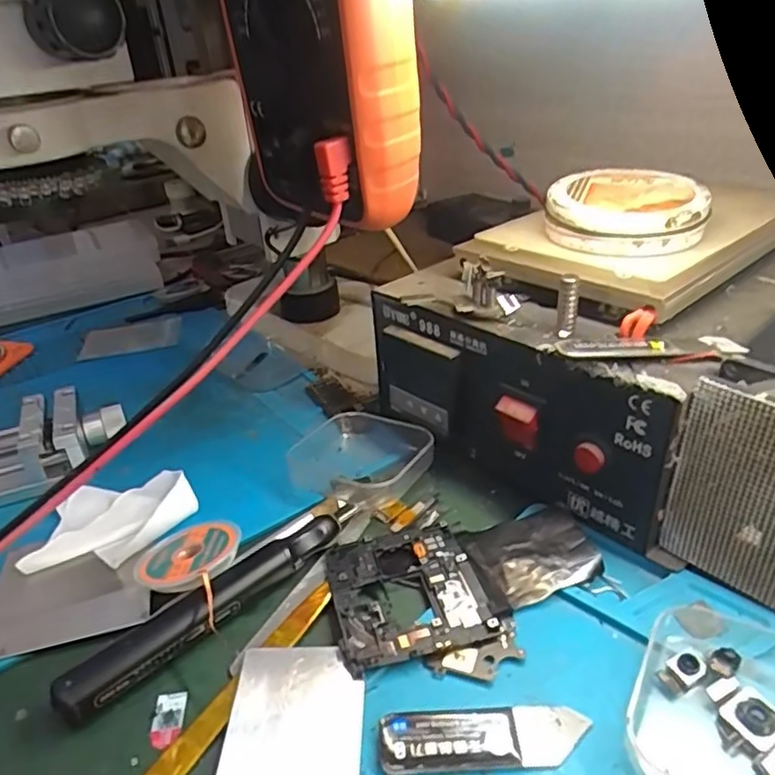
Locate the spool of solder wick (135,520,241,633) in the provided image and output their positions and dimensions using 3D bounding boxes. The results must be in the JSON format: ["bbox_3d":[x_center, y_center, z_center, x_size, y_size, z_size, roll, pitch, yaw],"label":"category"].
[{"bbox_3d":[-0.082,0.076,0.273,0.051,0.014,0.042,-1,26,33],"label":"spool of solder wick"}]

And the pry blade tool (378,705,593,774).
[{"bbox_3d":[0.031,0.113,0.204,0.066,0.006,0.020,-6,31,1],"label":"pry blade tool"}]

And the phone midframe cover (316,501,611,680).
[{"bbox_3d":[0.031,0.076,0.262,0.110,0.005,0.065,-13,32,-10],"label":"phone midframe cover"}]

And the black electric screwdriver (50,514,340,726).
[{"bbox_3d":[-0.069,0.086,0.253,0.123,0.016,0.016,-30,39,-34],"label":"black electric screwdriver"}]

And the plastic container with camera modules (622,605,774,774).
[{"bbox_3d":[0.115,0.102,0.200,0.064,0.013,0.078,14,37,29],"label":"plastic container with camera modules"}]

